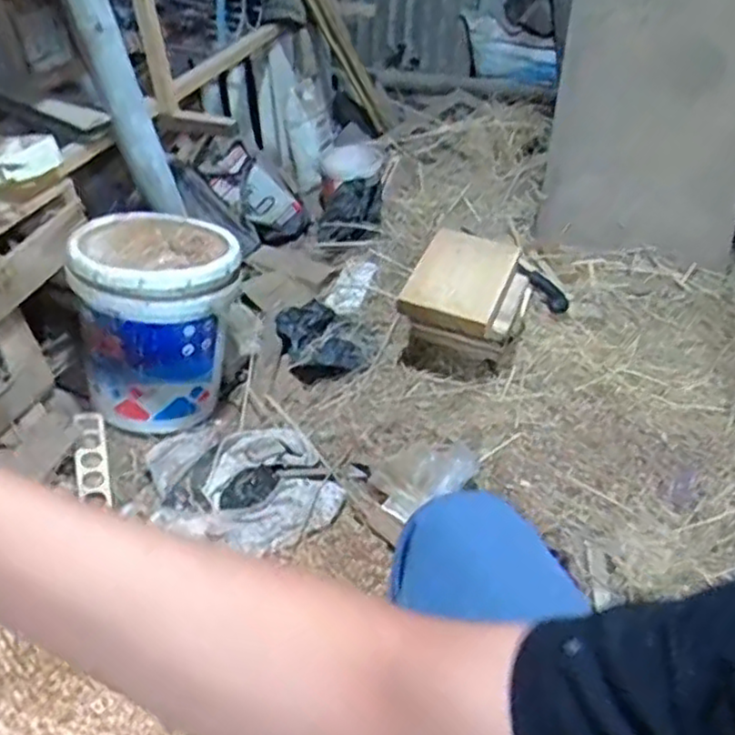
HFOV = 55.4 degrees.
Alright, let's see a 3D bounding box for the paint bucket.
[{"bbox_3d":[-0.397,-0.101,1.360,0.298,0.334,0.298,-1,40,0],"label":"paint bucket"}]

